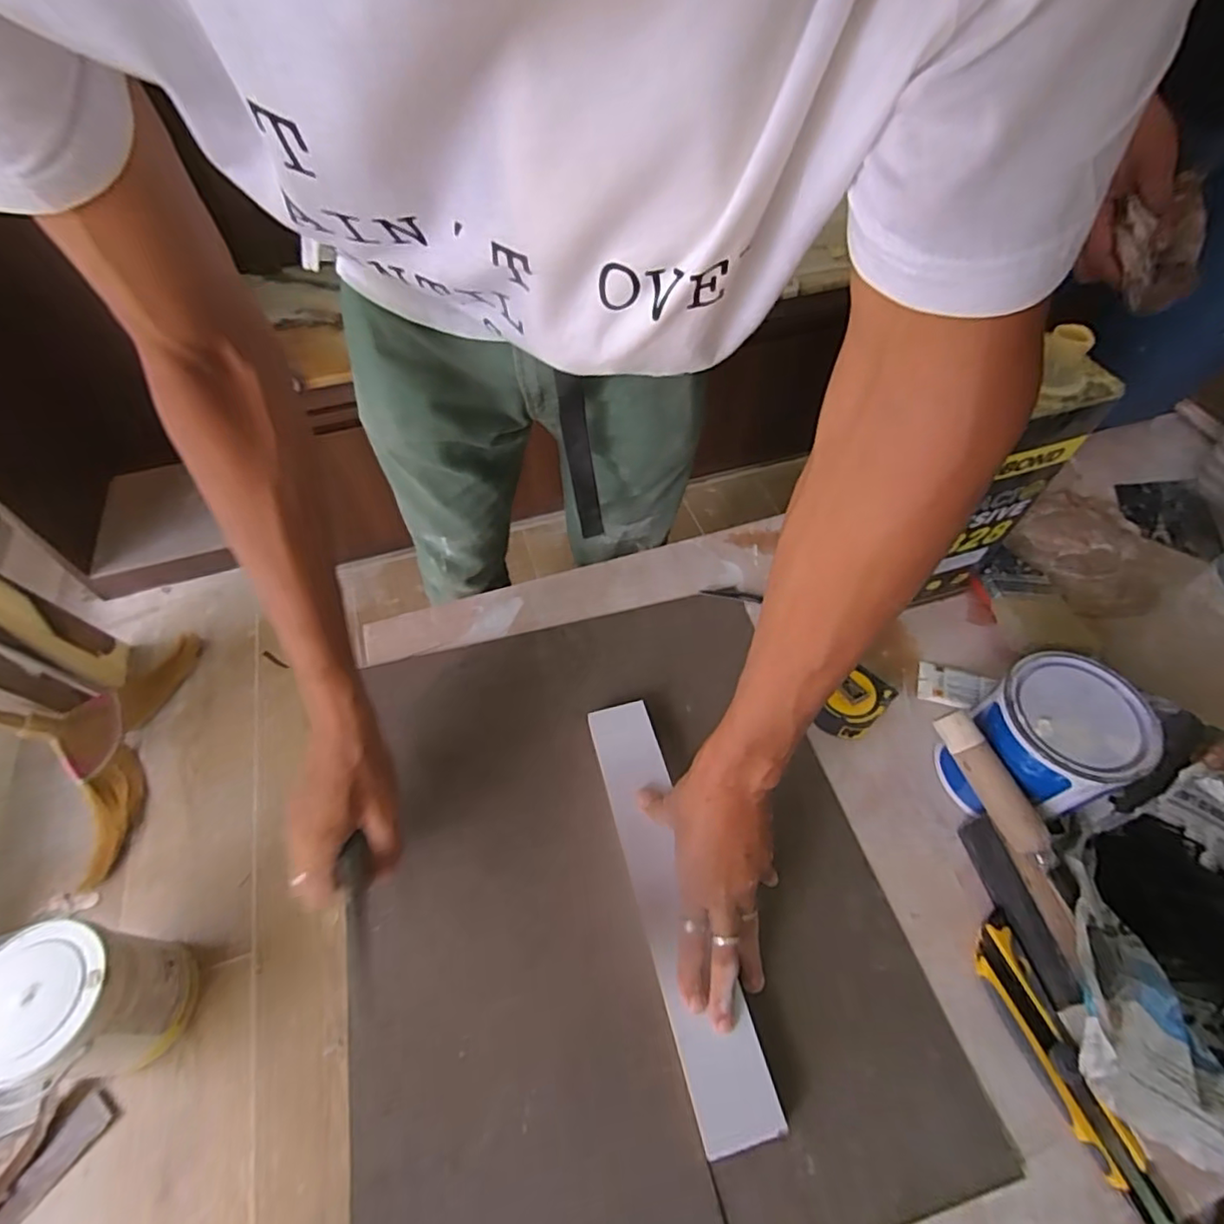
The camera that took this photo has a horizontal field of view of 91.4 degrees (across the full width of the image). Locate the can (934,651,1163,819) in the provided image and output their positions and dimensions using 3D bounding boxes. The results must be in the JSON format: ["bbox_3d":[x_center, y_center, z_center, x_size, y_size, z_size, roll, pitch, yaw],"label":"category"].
[{"bbox_3d":[0.337,0.107,0.474,0.098,0.119,0.096,0,55,1],"label":"can"}]

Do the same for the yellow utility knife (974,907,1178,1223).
[{"bbox_3d":[0.306,0.317,0.396,0.036,0.020,0.204,-15,56,-9],"label":"yellow utility knife"}]

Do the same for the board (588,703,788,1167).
[{"bbox_3d":[0.043,0.213,0.461,0.055,0.009,0.309,-23,58,7],"label":"board"}]

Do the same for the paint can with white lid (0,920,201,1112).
[{"bbox_3d":[-0.719,0.537,0.811,0.190,0.211,0.174,-11,55,-7],"label":"paint can with white lid"}]

